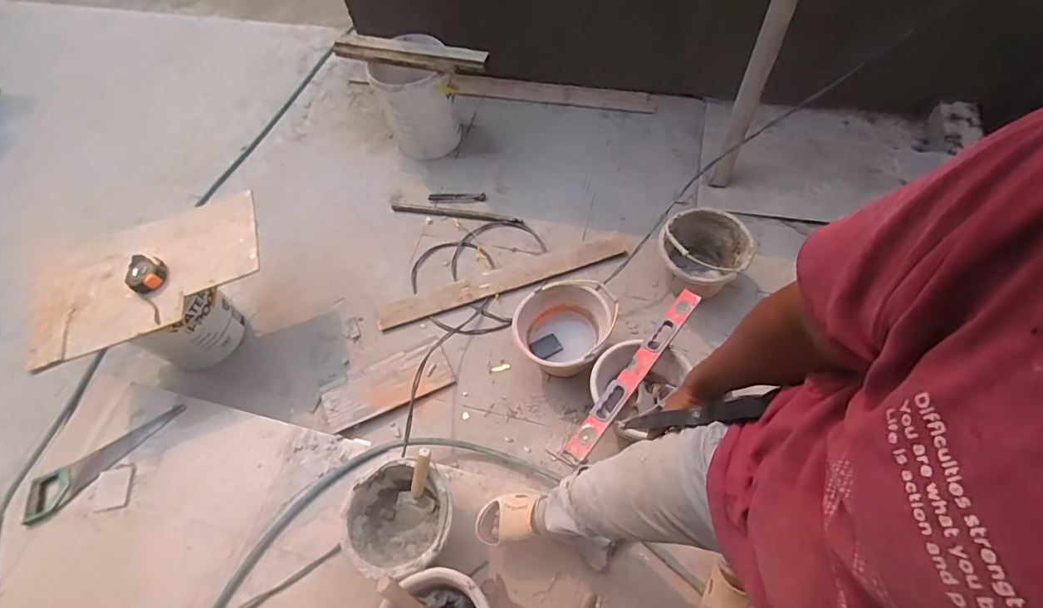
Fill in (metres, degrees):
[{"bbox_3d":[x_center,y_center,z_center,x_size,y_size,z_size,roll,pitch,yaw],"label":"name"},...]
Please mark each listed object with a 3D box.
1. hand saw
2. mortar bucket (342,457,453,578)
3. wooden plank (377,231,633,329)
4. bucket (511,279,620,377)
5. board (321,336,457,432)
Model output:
[{"bbox_3d":[-1.177,0.446,1.375,0.447,0.039,0.134,-31,64,-11],"label":"hand saw"},{"bbox_3d":[-0.280,0.512,1.174,0.239,0.182,0.246,-2,62,4],"label":"mortar bucket"},{"bbox_3d":[-0.063,-0.085,1.662,0.857,0.028,0.114,-18,62,-4],"label":"wooden plank"},{"bbox_3d":[0.129,0.083,1.477,0.274,0.178,0.308,24,67,17],"label":"bucket"},{"bbox_3d":[-0.415,0.245,1.506,0.386,0.025,0.185,-22,56,-9],"label":"board"}]

